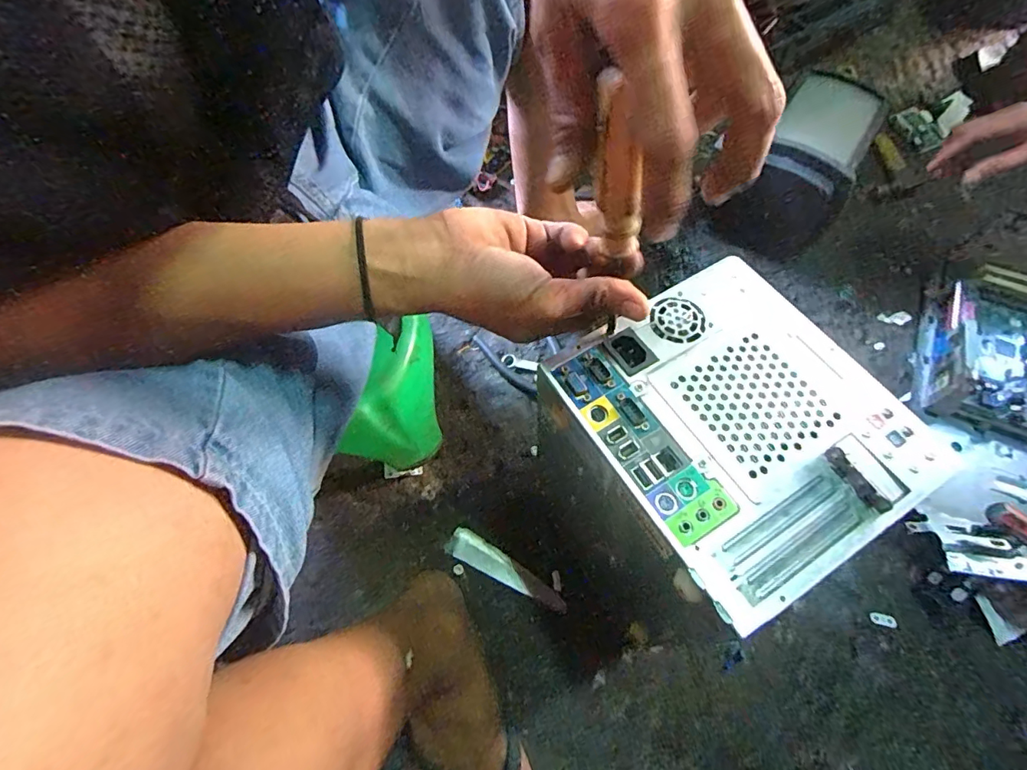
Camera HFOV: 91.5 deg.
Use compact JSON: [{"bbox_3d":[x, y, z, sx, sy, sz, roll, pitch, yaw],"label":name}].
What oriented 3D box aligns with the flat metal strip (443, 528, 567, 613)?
[{"bbox_3d":[-0.008,0.204,0.550,0.143,0.004,0.032,26,68,14],"label":"flat metal strip"}]

